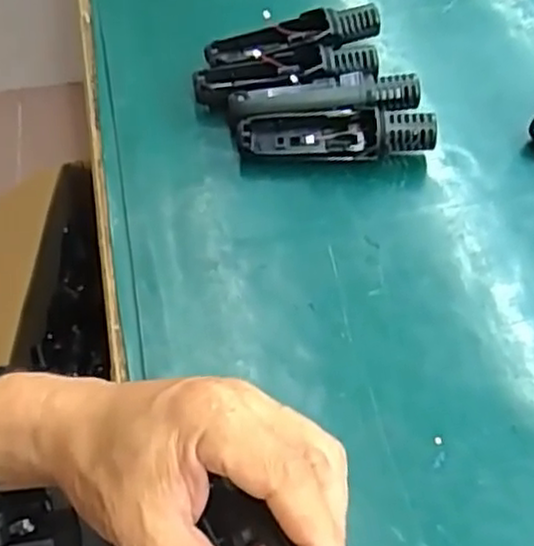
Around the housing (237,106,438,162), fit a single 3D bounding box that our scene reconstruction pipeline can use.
[{"bbox_3d":[0.044,-0.087,0.457,0.120,0.031,0.030,3,56,3],"label":"housing"}]

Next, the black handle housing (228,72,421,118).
[{"bbox_3d":[0.038,-0.109,0.470,0.122,0.033,0.021,-3,56,-1],"label":"black handle housing"}]

